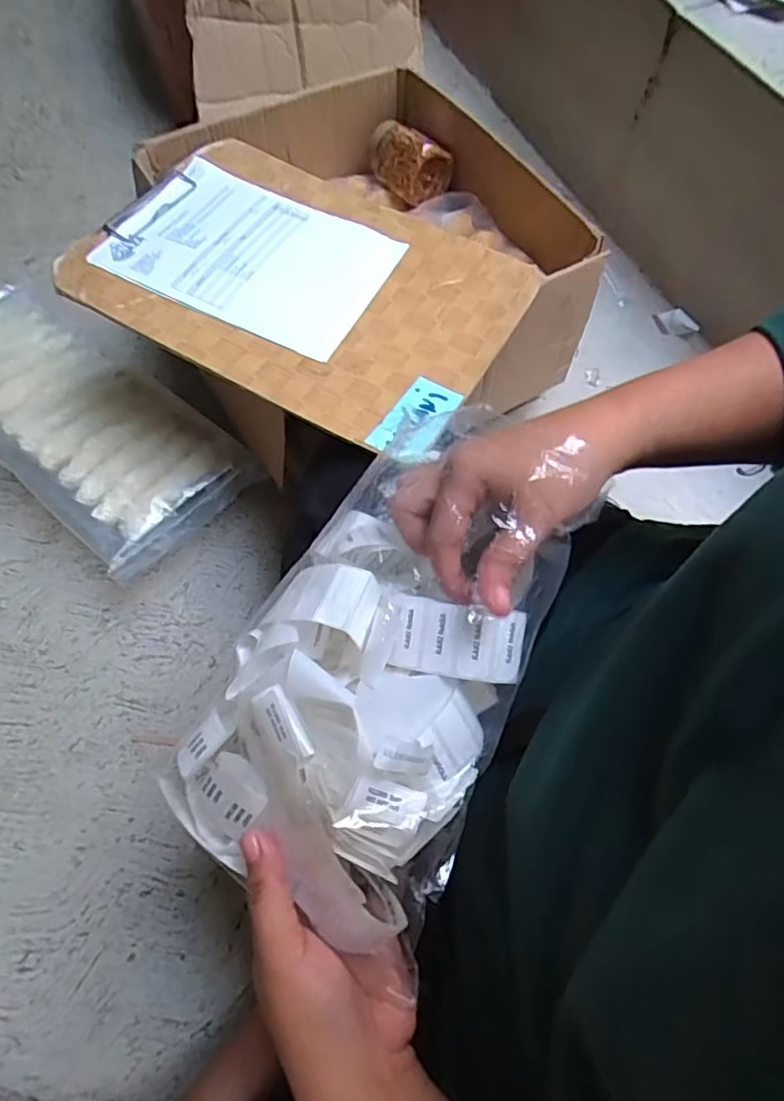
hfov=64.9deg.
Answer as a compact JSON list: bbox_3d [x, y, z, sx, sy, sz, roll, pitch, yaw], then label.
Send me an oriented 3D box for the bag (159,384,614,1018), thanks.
[{"bbox_3d":[0.011,0.024,0.333,0.141,0.077,0.306,26,65,9],"label":"bag"}]

